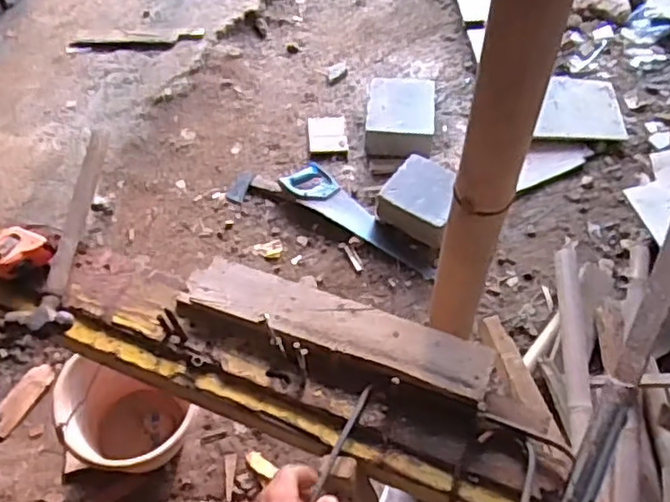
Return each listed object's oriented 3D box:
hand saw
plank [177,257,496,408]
[{"bbox_3d":[0.050,-0.092,1.814,0.136,0.044,0.492,-38,59,-25],"label":"hand saw"},{"bbox_3d":[-0.006,0.076,0.663,0.325,0.021,0.071,17,54,16],"label":"plank"}]

